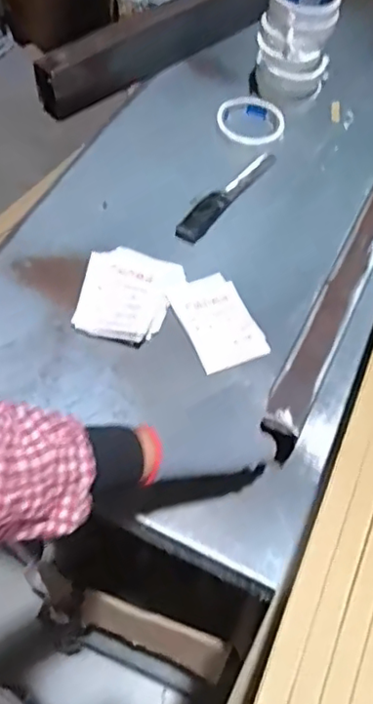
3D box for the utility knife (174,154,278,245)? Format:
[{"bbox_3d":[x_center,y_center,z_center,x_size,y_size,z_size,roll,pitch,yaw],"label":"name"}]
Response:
[{"bbox_3d":[0.052,-0.204,0.779,0.032,0.012,0.199,32,61,16],"label":"utility knife"}]

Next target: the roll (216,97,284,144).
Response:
[{"bbox_3d":[0.092,-0.332,0.865,0.094,0.018,0.094,2,57,-3],"label":"roll"}]

